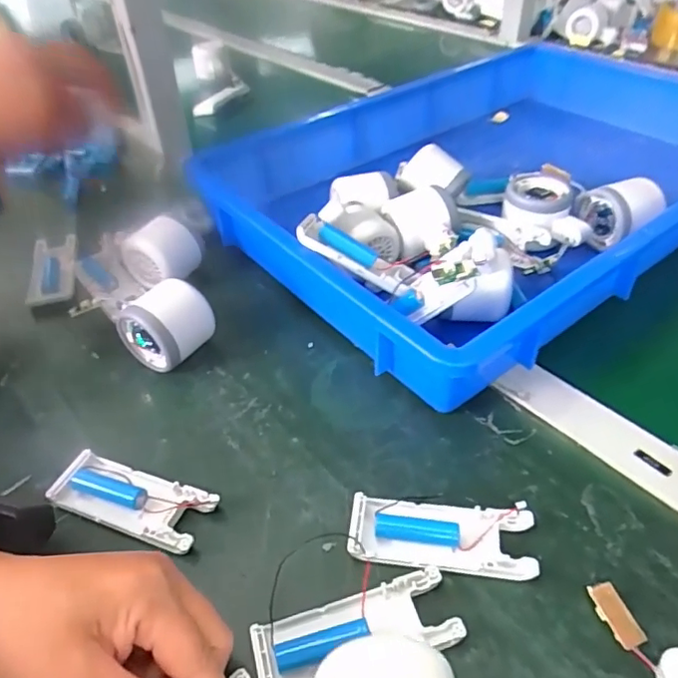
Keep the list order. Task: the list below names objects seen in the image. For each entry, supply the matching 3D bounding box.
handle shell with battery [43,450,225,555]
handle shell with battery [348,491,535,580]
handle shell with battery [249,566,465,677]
[{"bbox_3d":[-0.132,0.103,0.356,0.104,0.014,0.040,14,47,19],"label":"handle shell with battery"},{"bbox_3d":[0.059,0.116,0.329,0.105,0.016,0.041,2,44,7],"label":"handle shell with battery"},{"bbox_3d":[0.009,0.155,0.293,0.104,0.015,0.039,-14,44,-10],"label":"handle shell with battery"}]

